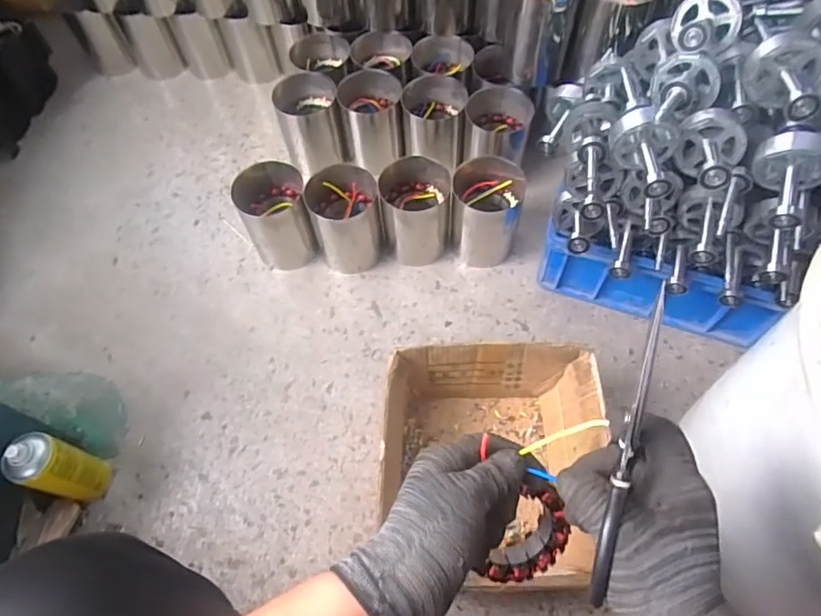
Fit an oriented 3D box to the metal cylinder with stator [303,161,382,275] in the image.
[{"bbox_3d":[-0.115,-0.156,0.968,0.114,0.162,0.114,-1,61,2],"label":"metal cylinder with stator"}]

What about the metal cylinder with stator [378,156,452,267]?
[{"bbox_3d":[0.010,-0.171,0.967,0.119,0.152,0.122,-1,61,2],"label":"metal cylinder with stator"}]

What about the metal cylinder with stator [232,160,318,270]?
[{"bbox_3d":[-0.240,-0.166,0.978,0.119,0.151,0.127,-1,61,2],"label":"metal cylinder with stator"}]

